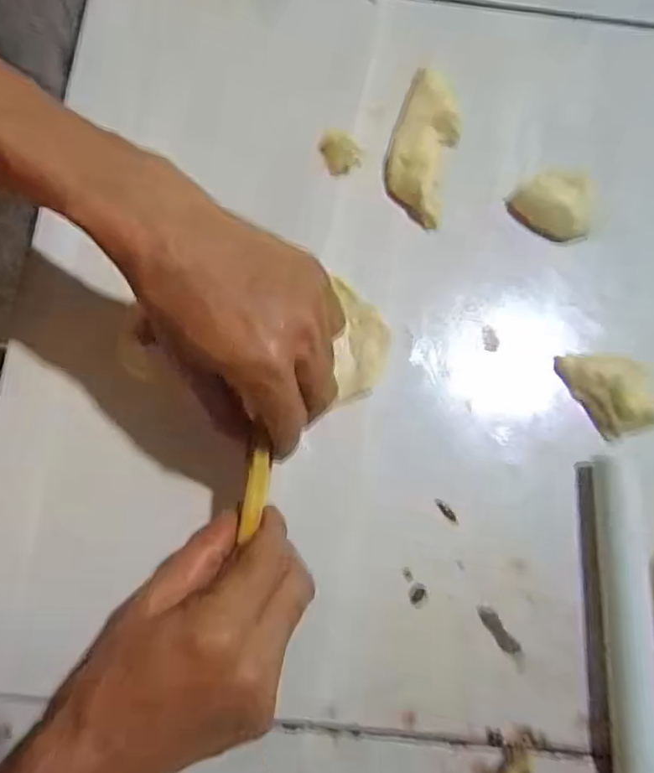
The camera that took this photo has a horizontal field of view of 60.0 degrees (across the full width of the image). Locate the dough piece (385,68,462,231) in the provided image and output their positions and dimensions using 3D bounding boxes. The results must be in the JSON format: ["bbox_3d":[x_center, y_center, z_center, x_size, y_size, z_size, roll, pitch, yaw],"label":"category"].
[{"bbox_3d":[0.066,-0.162,0.384,0.043,0.020,0.097,15,78,2],"label":"dough piece"}]

